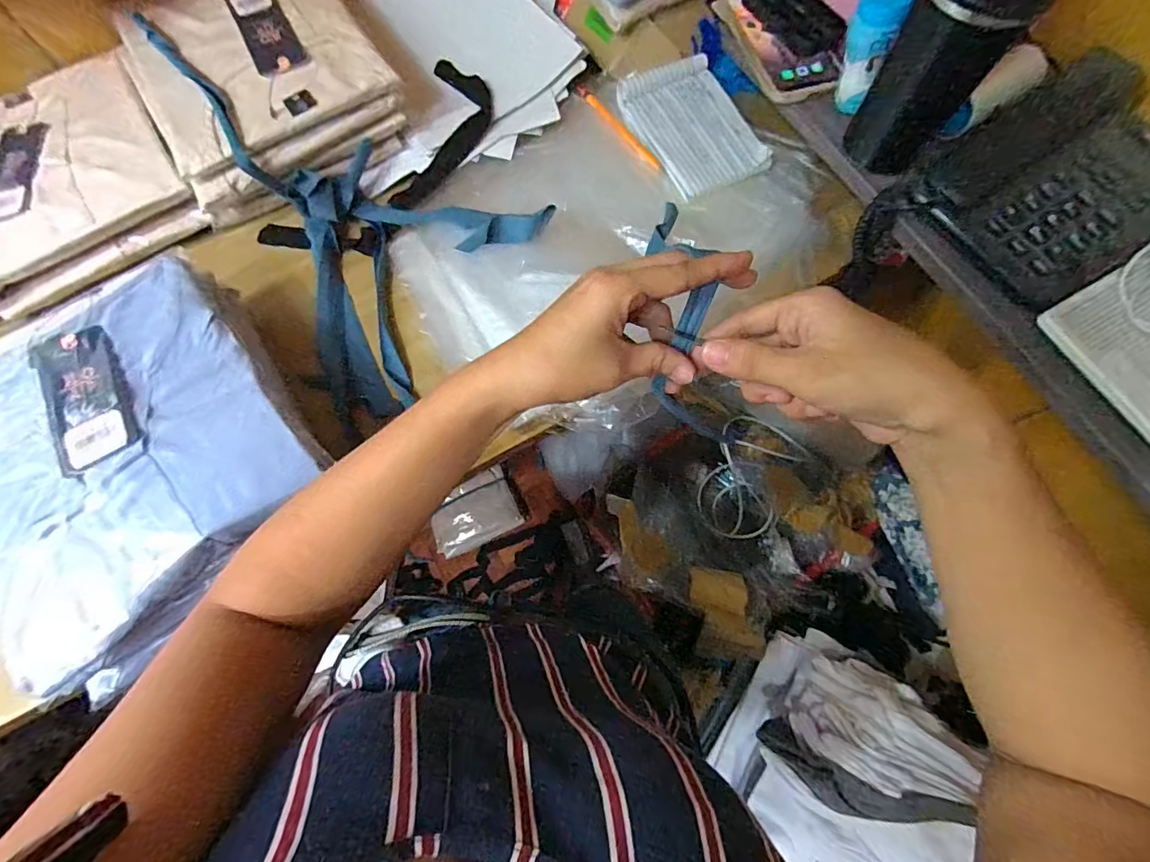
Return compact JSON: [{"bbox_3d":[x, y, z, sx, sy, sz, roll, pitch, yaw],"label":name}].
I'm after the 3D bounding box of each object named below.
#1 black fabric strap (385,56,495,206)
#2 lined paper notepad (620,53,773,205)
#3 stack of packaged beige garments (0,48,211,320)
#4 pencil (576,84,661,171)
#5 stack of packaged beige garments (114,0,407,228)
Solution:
[{"bbox_3d":[-0.137,-0.317,0.543,0.074,0.022,0.186,13,71,3],"label":"black fabric strap"},{"bbox_3d":[0.125,-0.334,0.539,0.103,0.015,0.170,-25,73,-9],"label":"lined paper notepad"},{"bbox_3d":[-0.503,-0.264,0.496,0.200,0.049,0.250,-30,74,-11],"label":"stack of packaged beige garments"},{"bbox_3d":[0.047,-0.332,0.547,0.013,0.010,0.134,-38,76,-13],"label":"pencil"},{"bbox_3d":[-0.321,-0.365,0.514,0.224,0.066,0.256,-28,74,-10],"label":"stack of packaged beige garments"}]

